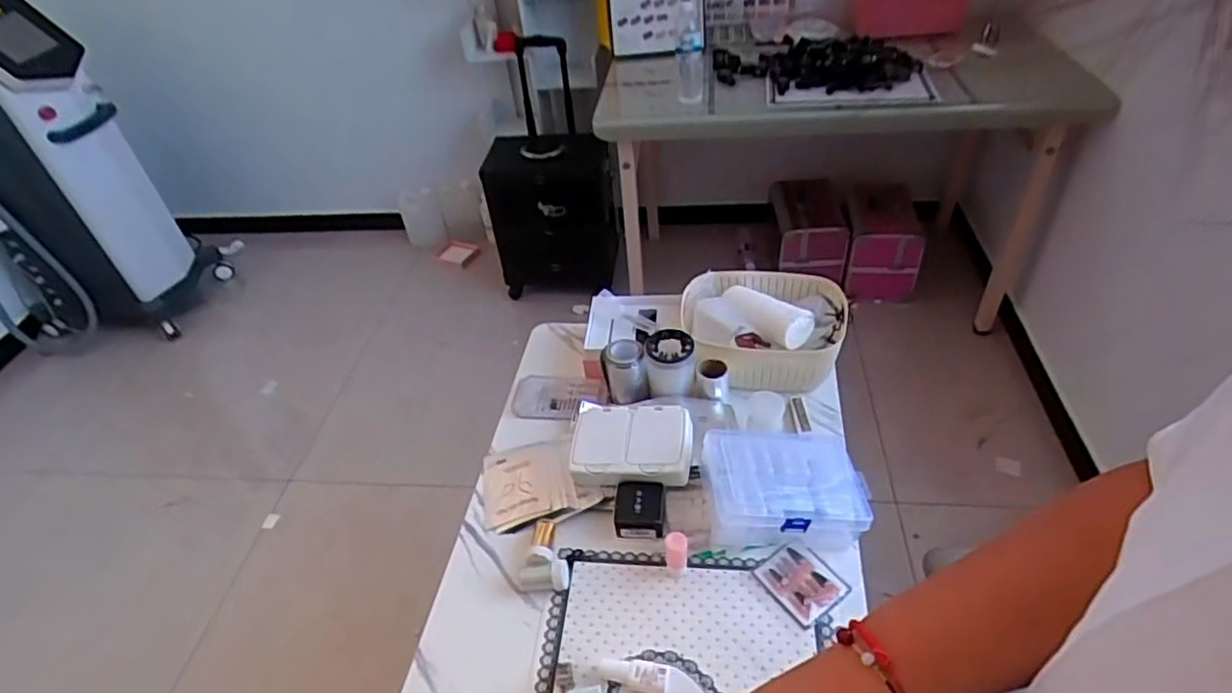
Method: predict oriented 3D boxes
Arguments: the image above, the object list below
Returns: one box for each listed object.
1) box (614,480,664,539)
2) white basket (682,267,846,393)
[{"bbox_3d":[0.027,0.185,0.754,0.054,0.042,0.055,1,43,8],"label":"box"},{"bbox_3d":[0.198,-0.022,0.911,0.213,0.082,0.160,1,43,8],"label":"white basket"}]

